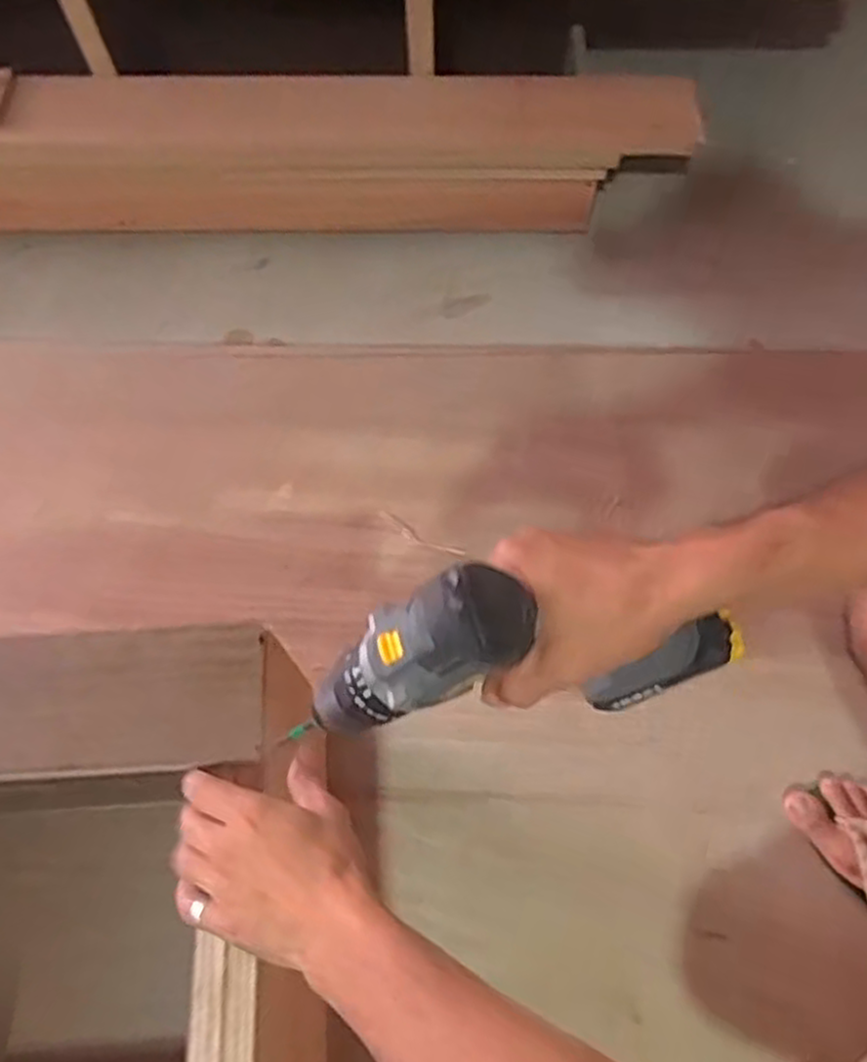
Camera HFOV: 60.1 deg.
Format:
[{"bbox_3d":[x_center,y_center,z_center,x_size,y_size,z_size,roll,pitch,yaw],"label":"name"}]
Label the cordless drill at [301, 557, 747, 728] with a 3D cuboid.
[{"bbox_3d":[0.051,0.079,0.438,0.221,0.166,0.061,8,62,-36],"label":"cordless drill"}]

